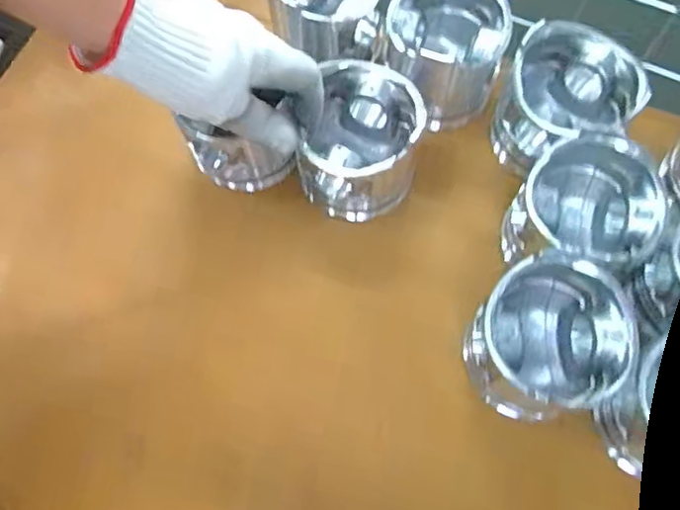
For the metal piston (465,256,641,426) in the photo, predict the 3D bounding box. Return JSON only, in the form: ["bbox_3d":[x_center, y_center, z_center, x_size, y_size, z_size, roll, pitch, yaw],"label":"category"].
[{"bbox_3d":[0.131,0.058,0.383,0.091,0.081,0.089,0,68,1],"label":"metal piston"}]

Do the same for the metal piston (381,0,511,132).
[{"bbox_3d":[0.080,-0.158,0.455,0.087,0.078,0.093,2,68,1],"label":"metal piston"}]

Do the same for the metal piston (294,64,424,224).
[{"bbox_3d":[0.016,-0.079,0.434,0.079,0.071,0.084,0,68,1],"label":"metal piston"}]

